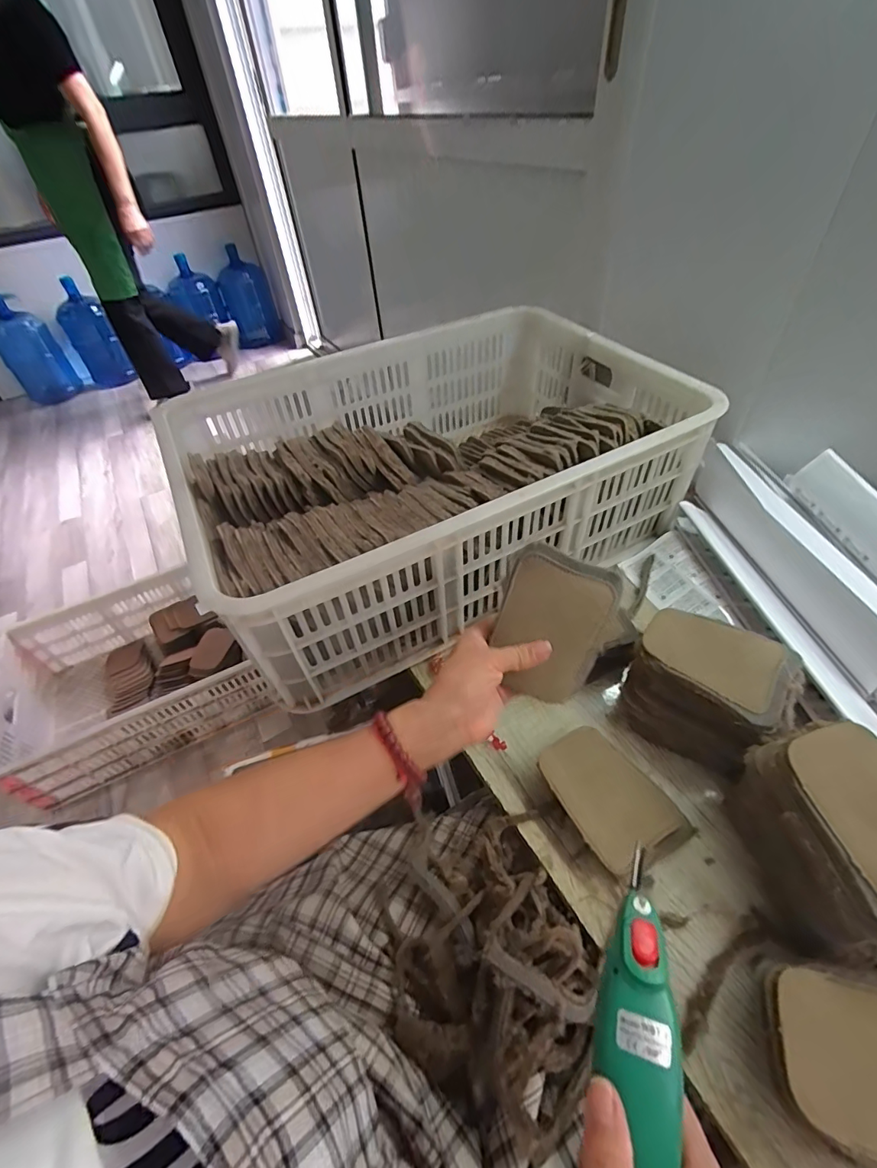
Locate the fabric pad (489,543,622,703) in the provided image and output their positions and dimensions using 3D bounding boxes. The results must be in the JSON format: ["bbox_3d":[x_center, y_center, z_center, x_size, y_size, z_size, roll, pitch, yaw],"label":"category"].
[{"bbox_3d":[0.095,0.036,0.406,0.092,0.010,0.124,21,89,6],"label":"fabric pad"}]

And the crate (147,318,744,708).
[{"bbox_3d":[-0.003,-0.153,0.651,0.601,0.196,0.438,-23,49,-16],"label":"crate"}]

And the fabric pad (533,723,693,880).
[{"bbox_3d":[0.154,0.195,0.432,0.083,0.030,0.118,-23,49,-16],"label":"fabric pad"}]

